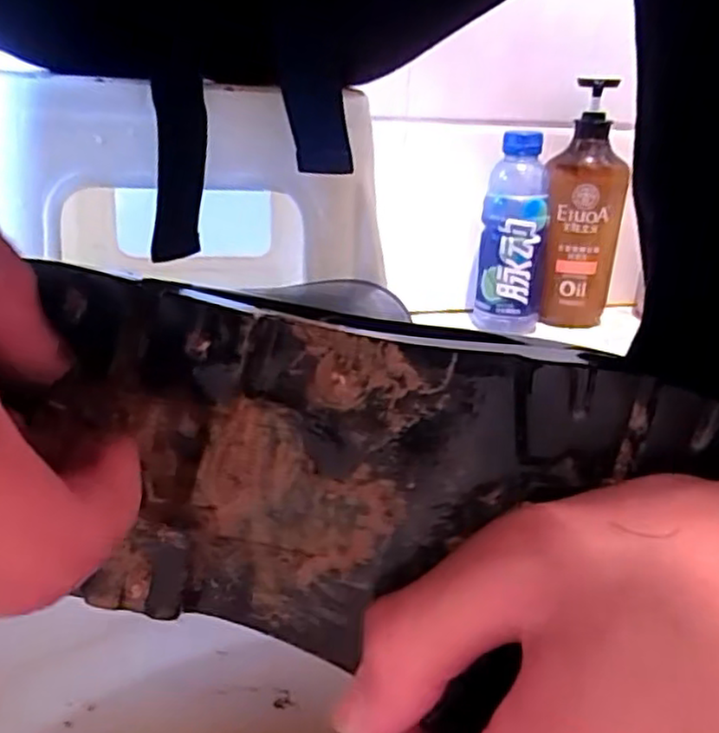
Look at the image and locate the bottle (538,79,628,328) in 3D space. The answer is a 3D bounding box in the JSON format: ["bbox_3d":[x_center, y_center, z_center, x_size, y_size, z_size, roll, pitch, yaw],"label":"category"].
[{"bbox_3d":[0.232,-0.160,0.719,0.080,0.248,0.067,11,25,18],"label":"bottle"}]

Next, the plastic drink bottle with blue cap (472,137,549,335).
[{"bbox_3d":[0.164,-0.136,0.739,0.076,0.201,0.068,8,24,11],"label":"plastic drink bottle with blue cap"}]

